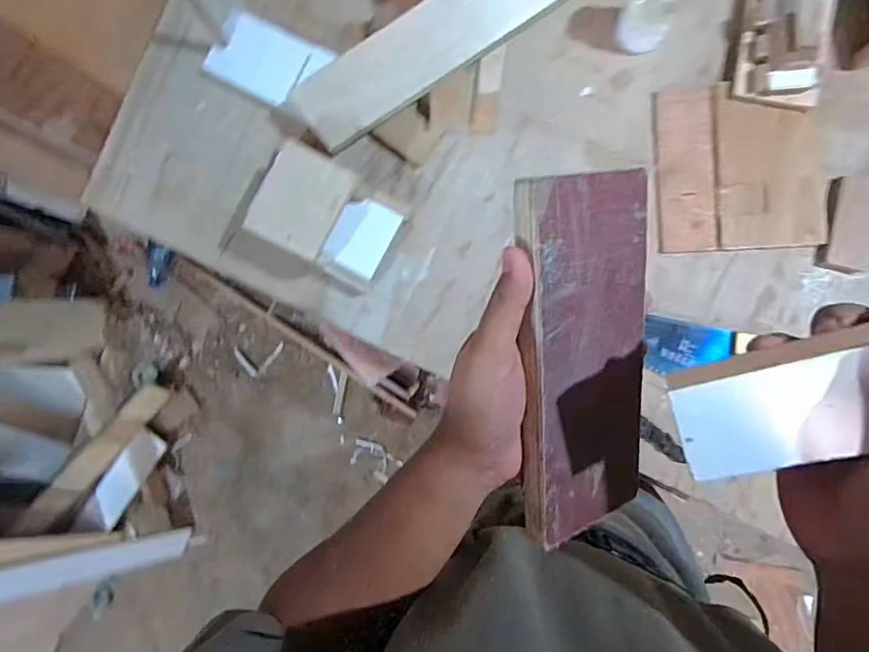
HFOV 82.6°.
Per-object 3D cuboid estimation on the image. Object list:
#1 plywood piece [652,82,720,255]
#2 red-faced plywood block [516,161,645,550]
[{"bbox_3d":[0.338,-0.208,0.661,0.076,0.007,0.214,-2,88,6],"label":"plywood piece"},{"bbox_3d":[0.089,0.021,0.292,0.090,0.013,0.210,-13,108,-29],"label":"red-faced plywood block"}]

